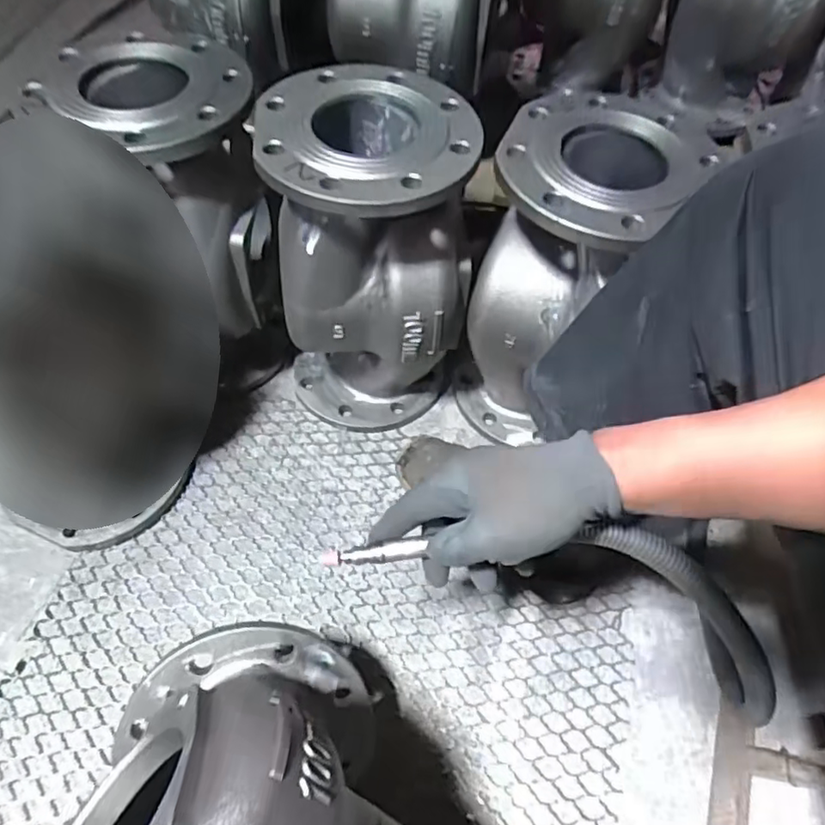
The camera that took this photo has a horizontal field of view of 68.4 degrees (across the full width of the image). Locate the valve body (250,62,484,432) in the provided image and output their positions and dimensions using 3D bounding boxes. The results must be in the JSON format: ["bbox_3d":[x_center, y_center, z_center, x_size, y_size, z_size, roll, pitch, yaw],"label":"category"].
[{"bbox_3d":[-0.050,-0.155,0.718,0.206,0.389,0.203,-4,56,-7],"label":"valve body"}]

